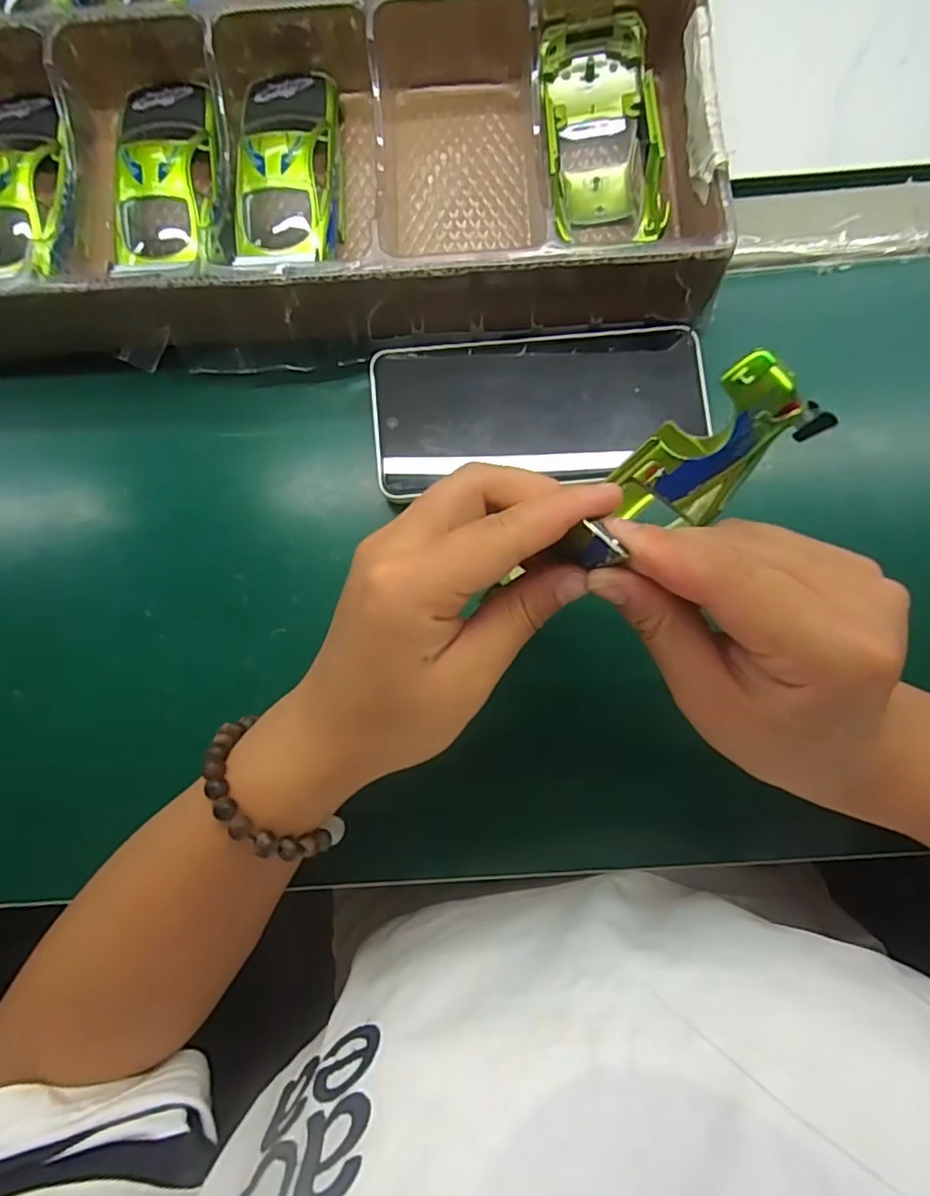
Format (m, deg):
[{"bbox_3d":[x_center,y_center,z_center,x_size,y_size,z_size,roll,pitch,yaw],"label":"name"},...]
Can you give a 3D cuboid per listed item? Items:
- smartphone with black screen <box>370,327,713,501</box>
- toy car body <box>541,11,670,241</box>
[{"bbox_3d":[0.038,-0.095,0.298,0.165,0.006,0.078,-5,79,0],"label":"smartphone with black screen"},{"bbox_3d":[0.069,-0.230,0.303,0.054,0.036,0.127,-2,82,4],"label":"toy car body"}]

